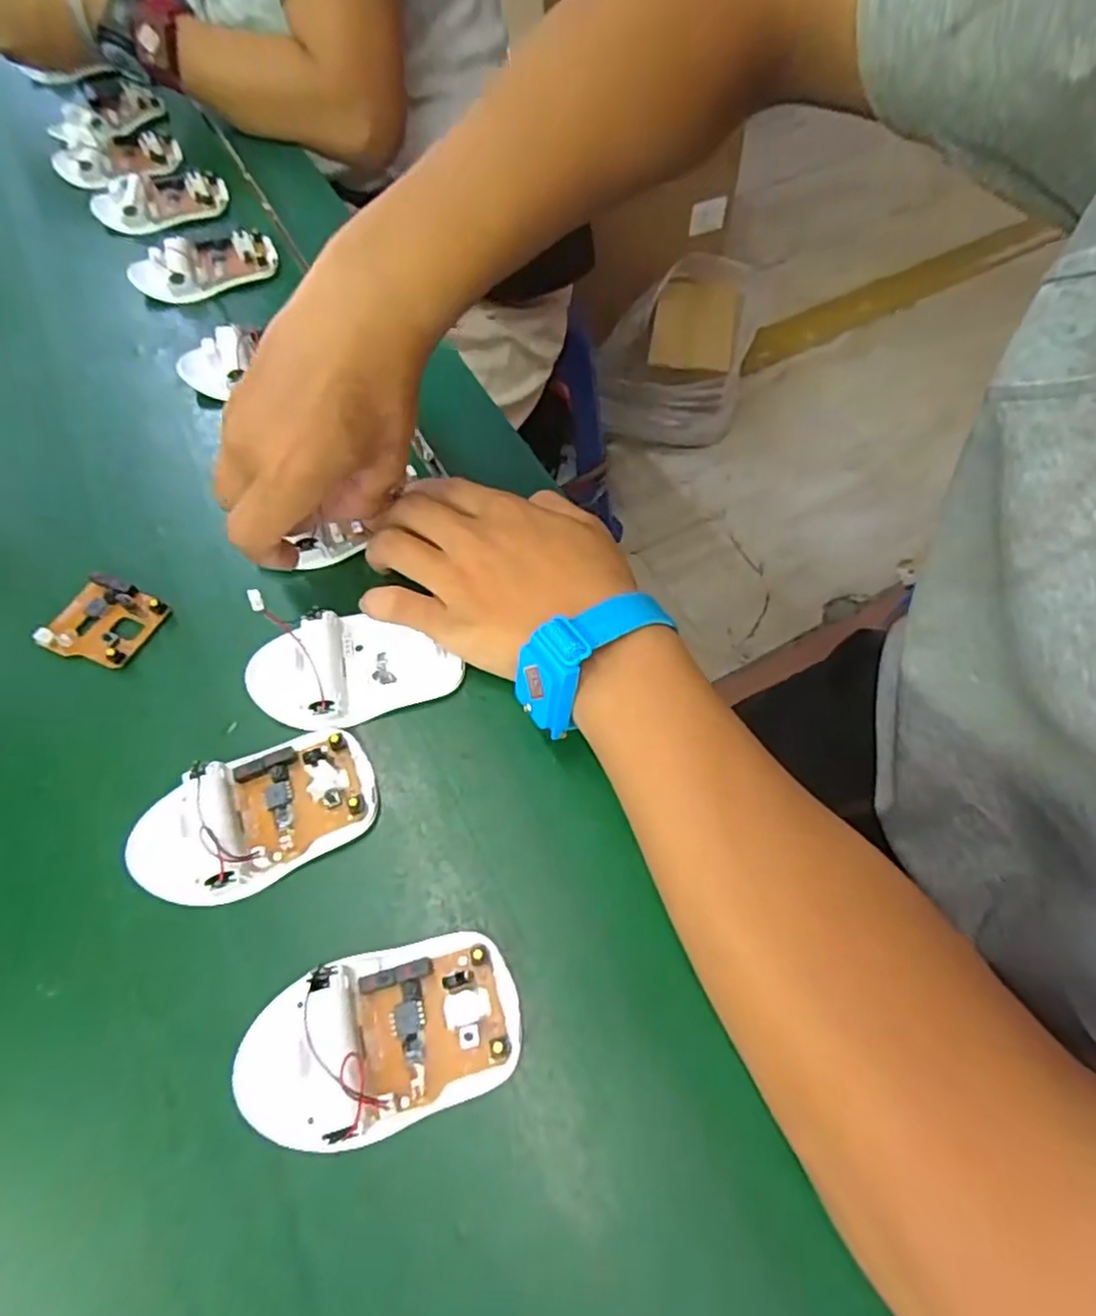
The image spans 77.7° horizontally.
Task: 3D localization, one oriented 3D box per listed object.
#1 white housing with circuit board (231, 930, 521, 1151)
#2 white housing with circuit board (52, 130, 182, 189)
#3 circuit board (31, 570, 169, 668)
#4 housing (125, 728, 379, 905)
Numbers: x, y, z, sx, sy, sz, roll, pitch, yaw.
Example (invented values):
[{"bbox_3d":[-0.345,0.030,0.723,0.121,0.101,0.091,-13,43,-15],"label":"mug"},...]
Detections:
[{"bbox_3d":[-0.059,0.133,0.240,0.095,0.021,0.056,-11,60,-4],"label":"white housing with circuit board"},{"bbox_3d":[-0.352,-0.408,0.555,0.096,0.018,0.040,-20,61,-9],"label":"white housing with circuit board"},{"bbox_3d":[-0.222,-0.020,0.340,0.050,0.011,0.044,17,62,12],"label":"circuit board"},{"bbox_3d":[-0.123,0.064,0.283,0.096,0.018,0.056,-27,62,-12],"label":"housing"}]

